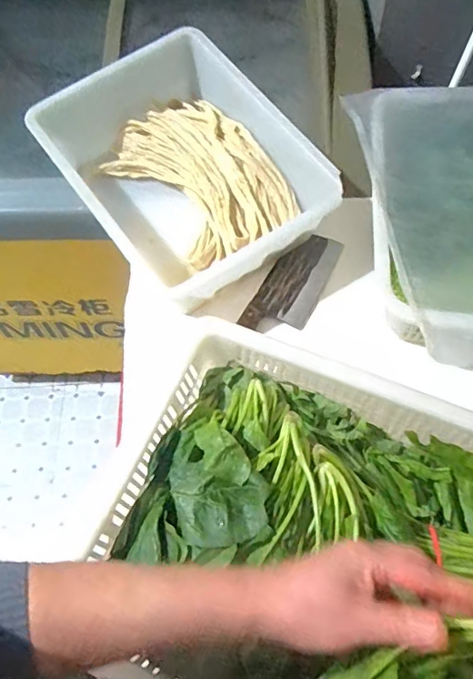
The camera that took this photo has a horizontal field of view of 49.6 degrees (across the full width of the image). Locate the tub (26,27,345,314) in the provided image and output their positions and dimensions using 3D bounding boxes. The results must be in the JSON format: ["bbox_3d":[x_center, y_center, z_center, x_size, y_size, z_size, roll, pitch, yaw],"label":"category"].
[{"bbox_3d":[-0.071,-0.258,0.808,0.337,0.158,0.398,-32,65,-15],"label":"tub"}]

